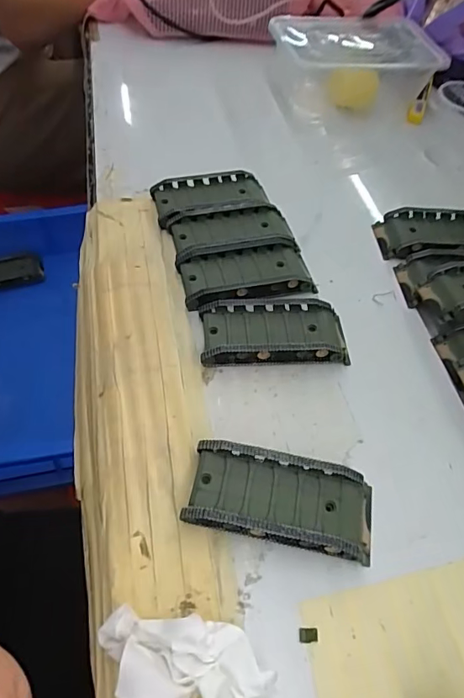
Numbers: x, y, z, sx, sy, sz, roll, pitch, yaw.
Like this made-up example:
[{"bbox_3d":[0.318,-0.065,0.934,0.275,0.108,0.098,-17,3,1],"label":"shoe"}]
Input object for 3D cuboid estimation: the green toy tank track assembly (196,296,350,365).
[{"bbox_3d":[0.028,-0.013,0.318,0.095,0.020,0.046,-1,54,-6],"label":"green toy tank track assembly"}]

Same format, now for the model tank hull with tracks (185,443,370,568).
[{"bbox_3d":[0.027,0.079,0.251,0.095,0.020,0.043,12,54,3],"label":"model tank hull with tracks"}]

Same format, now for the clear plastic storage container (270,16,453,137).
[{"bbox_3d":[0.132,-0.304,0.526,0.174,0.074,0.122,-5,55,-9],"label":"clear plastic storage container"}]

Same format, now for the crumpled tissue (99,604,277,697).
[{"bbox_3d":[-0.020,0.134,0.196,0.073,0.035,0.043,15,54,6],"label":"crumpled tissue"}]

